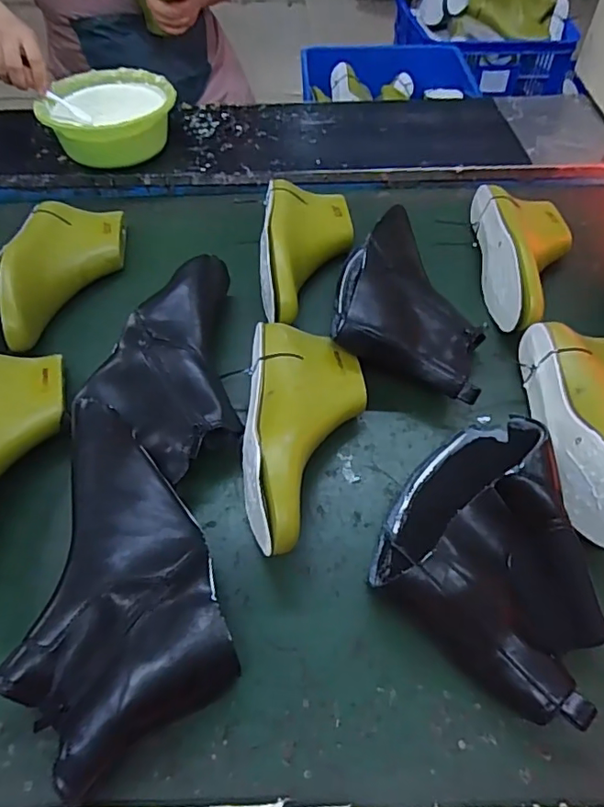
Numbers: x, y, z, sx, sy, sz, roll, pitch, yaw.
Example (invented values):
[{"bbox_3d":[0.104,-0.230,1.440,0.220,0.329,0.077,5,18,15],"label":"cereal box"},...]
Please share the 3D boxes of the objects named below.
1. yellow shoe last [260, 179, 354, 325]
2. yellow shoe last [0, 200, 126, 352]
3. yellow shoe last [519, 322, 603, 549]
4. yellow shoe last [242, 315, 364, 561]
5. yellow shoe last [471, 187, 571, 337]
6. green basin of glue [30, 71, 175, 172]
[{"bbox_3d":[0.006,-0.191,0.653,0.109,0.074,0.237,2,54,2],"label":"yellow shoe last"},{"bbox_3d":[-0.281,-0.165,0.651,0.107,0.083,0.228,-6,55,-4],"label":"yellow shoe last"},{"bbox_3d":[0.295,0.019,0.515,0.113,0.072,0.243,3,56,2],"label":"yellow shoe last"},{"bbox_3d":[0.002,0.026,0.509,0.111,0.081,0.236,3,56,2],"label":"yellow shoe last"},{"bbox_3d":[0.284,-0.187,0.664,0.110,0.081,0.250,3,55,3],"label":"yellow shoe last"},{"bbox_3d":[-0.281,-0.426,0.806,0.176,0.077,0.163,0,54,1],"label":"green basin of glue"}]

